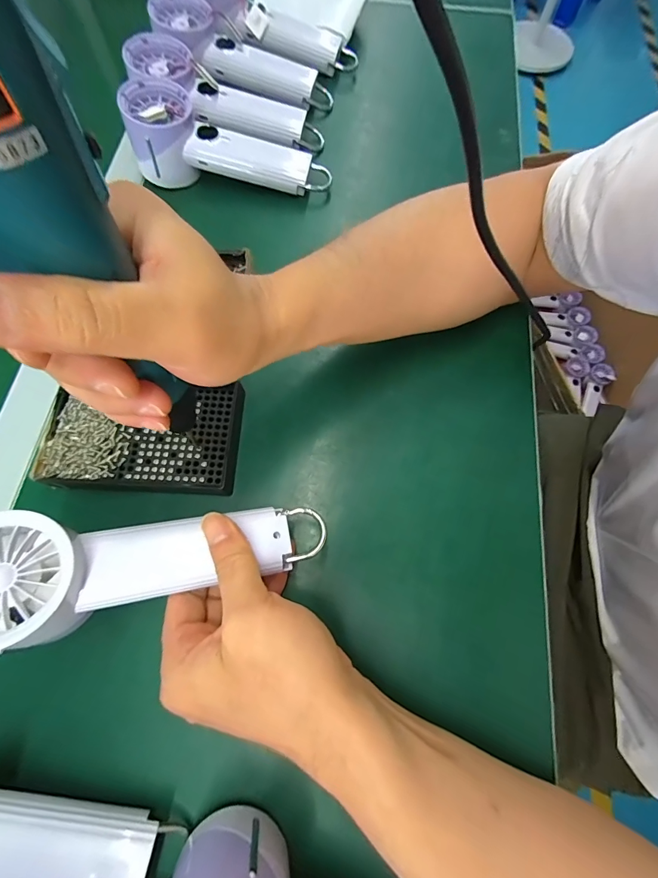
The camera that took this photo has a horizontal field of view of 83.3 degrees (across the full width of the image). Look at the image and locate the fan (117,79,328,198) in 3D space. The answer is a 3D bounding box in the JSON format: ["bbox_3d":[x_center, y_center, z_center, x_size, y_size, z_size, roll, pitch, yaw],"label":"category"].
[{"bbox_3d":[-0.094,-0.285,0.364,0.181,0.072,0.057,3,71,0],"label":"fan"}]

